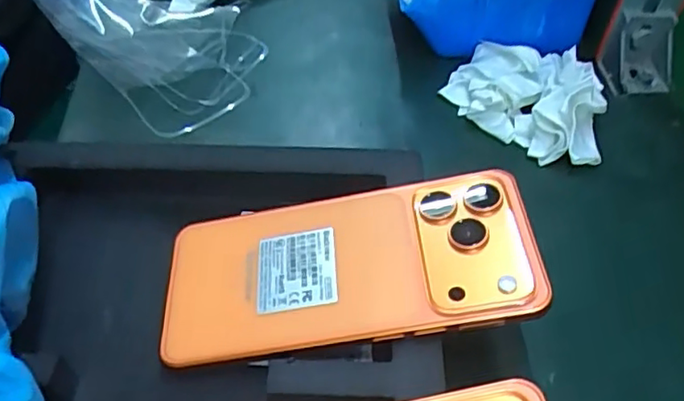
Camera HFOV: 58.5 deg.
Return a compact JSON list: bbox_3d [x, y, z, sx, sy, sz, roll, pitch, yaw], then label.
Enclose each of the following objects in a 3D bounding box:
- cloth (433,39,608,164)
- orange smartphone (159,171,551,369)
[{"bbox_3d":[0.121,-0.068,0.374,0.099,0.032,0.075,36,58,24],"label":"cloth"},{"bbox_3d":[0.000,0.029,0.271,0.162,0.008,0.076,-9,50,9],"label":"orange smartphone"}]

